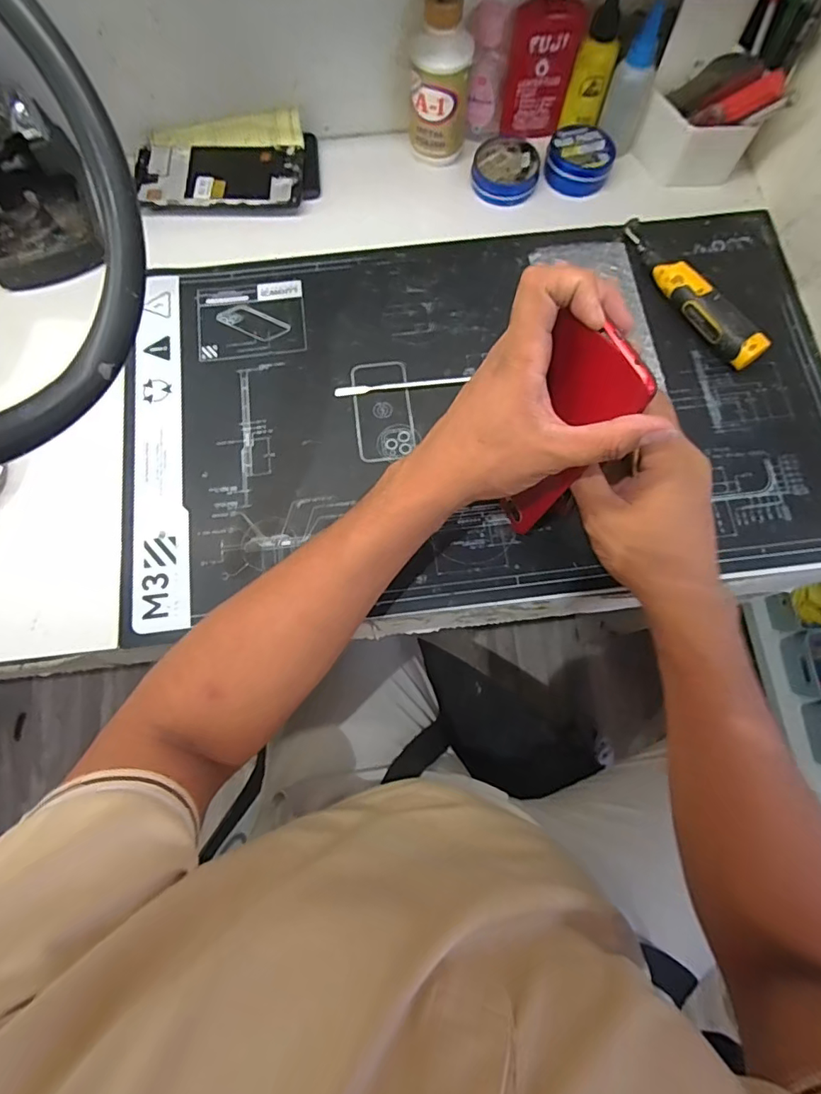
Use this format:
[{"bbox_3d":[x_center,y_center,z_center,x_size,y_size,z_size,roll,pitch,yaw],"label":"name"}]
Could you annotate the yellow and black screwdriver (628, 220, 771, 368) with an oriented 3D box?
[{"bbox_3d":[0.236,-0.217,0.443,0.024,0.028,0.159,-32,77,-8],"label":"yellow and black screwdriver"}]

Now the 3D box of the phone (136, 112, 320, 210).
[{"bbox_3d":[-0.168,-0.353,0.479,0.160,0.022,0.088,-3,81,-1],"label":"phone"}]

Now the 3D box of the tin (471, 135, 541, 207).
[{"bbox_3d":[0.089,-0.354,0.489,0.062,0.019,0.064,0,75,0],"label":"tin"}]

